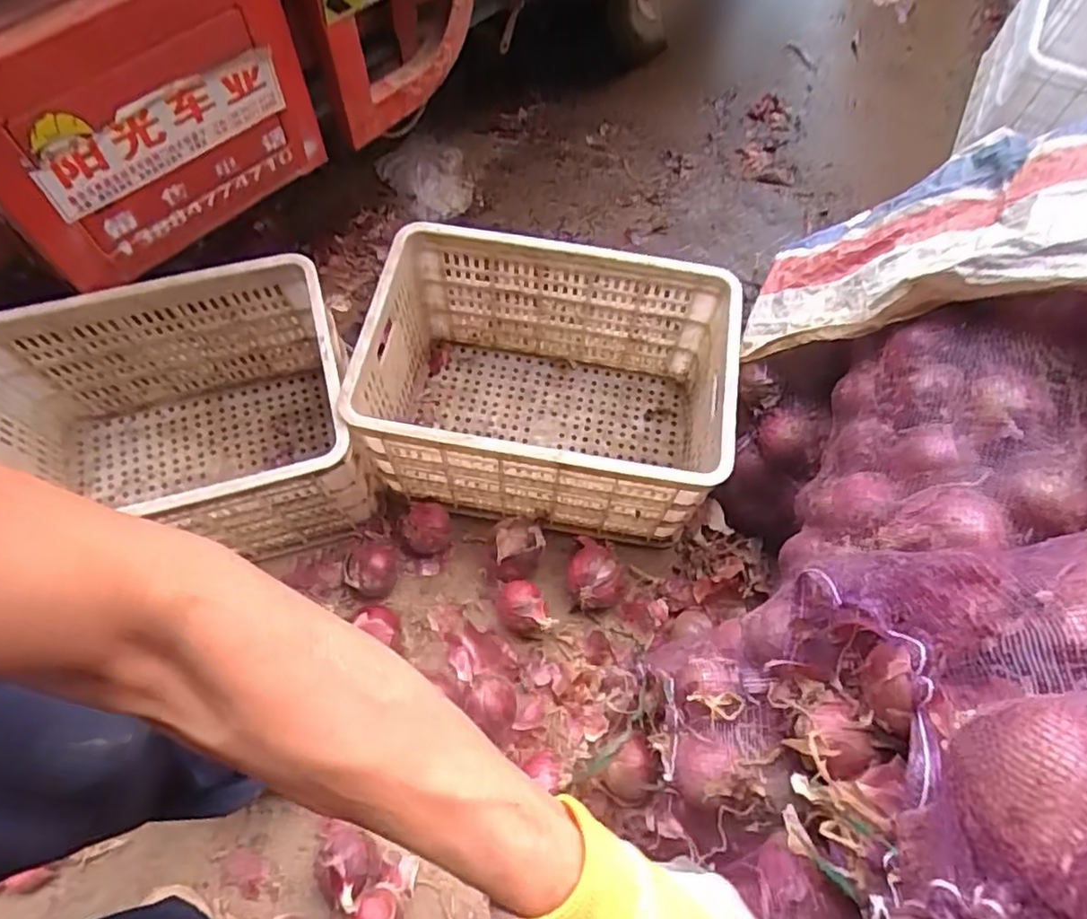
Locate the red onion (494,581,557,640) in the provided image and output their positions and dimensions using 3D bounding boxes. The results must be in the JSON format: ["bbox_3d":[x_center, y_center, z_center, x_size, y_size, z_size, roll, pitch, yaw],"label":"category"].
[{"bbox_3d":[-0.030,0.232,1.001,0.076,0.061,0.096,-35,69,-16],"label":"red onion"}]

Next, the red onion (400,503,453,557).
[{"bbox_3d":[-0.193,0.115,1.056,0.080,0.076,0.077,0,64,0],"label":"red onion"}]

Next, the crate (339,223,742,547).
[{"bbox_3d":[0.005,-0.109,1.039,0.531,0.290,0.359,8,64,3],"label":"crate"}]

